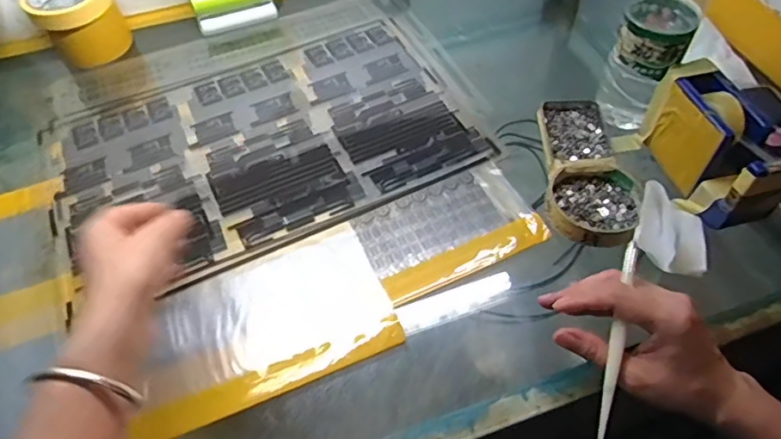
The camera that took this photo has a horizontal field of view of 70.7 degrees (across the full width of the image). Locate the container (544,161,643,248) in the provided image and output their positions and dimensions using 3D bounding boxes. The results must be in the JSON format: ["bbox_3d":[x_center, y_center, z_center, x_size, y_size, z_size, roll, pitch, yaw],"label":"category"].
[{"bbox_3d":[0.182,-0.016,0.494,0.080,0.016,0.086,-1,53,2],"label":"container"}]

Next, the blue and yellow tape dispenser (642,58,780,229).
[{"bbox_3d":[0.281,-0.066,0.476,0.057,0.079,0.135,-8,53,-4],"label":"blue and yellow tape dispenser"}]

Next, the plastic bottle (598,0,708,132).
[{"bbox_3d":[0.239,-0.183,0.481,0.062,0.215,0.070,25,58,20],"label":"plastic bottle"}]

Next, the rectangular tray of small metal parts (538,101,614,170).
[{"bbox_3d":[0.182,-0.084,0.542,0.064,0.018,0.091,0,53,3],"label":"rectangular tray of small metal parts"}]

